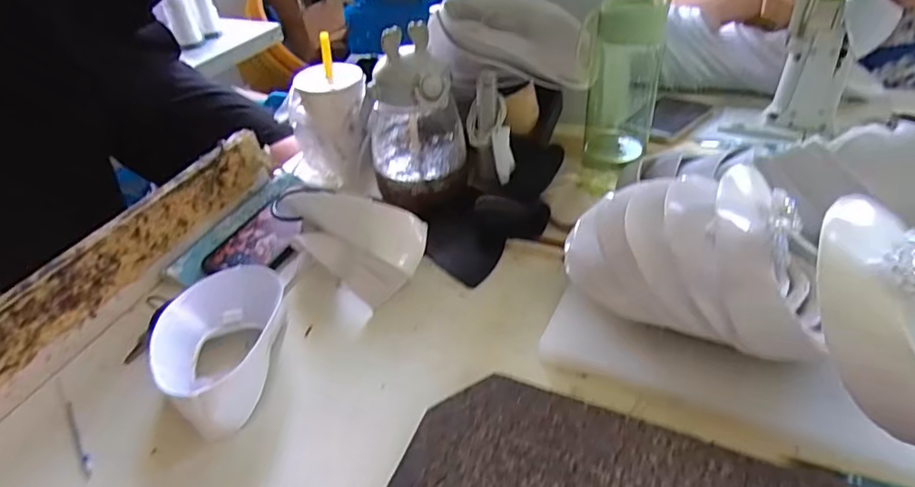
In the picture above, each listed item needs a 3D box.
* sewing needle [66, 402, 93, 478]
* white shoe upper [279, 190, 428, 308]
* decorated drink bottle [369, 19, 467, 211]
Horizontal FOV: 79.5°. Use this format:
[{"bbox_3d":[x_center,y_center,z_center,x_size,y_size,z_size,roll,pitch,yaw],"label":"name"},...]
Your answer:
[{"bbox_3d":[-0.325,0.167,0.471,0.008,0.004,0.090,-32,47,-26],"label":"sewing needle"},{"bbox_3d":[-0.115,-0.009,0.590,0.150,0.081,0.093,19,48,28],"label":"white shoe upper"},{"bbox_3d":[-0.051,-0.143,0.645,0.106,0.203,0.116,-12,41,-5],"label":"decorated drink bottle"}]

